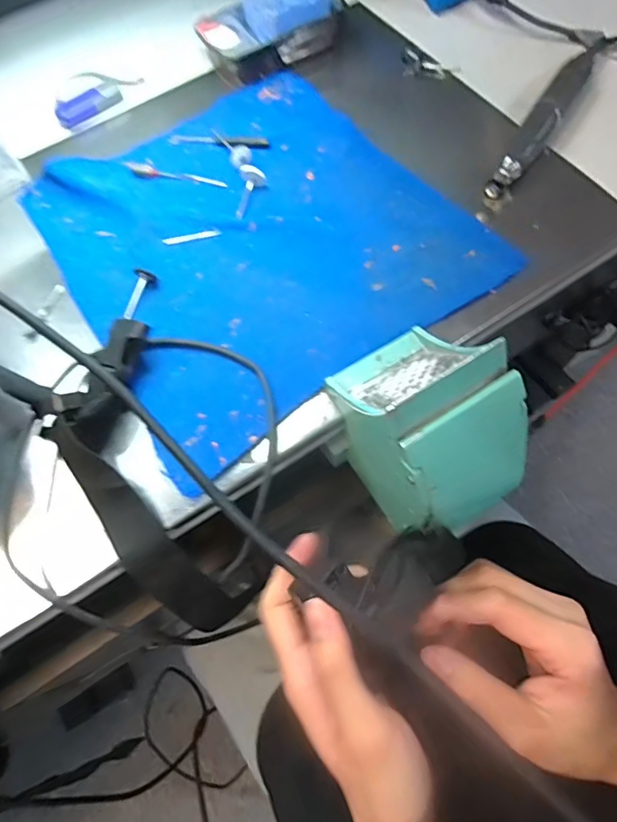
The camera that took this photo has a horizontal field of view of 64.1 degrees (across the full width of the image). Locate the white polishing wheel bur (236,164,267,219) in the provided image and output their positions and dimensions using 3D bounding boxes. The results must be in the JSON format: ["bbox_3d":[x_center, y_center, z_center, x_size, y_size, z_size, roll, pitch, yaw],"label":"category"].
[{"bbox_3d":[-0.048,-0.168,0.383,0.018,0.016,0.043,16,84,10],"label":"white polishing wheel bur"}]

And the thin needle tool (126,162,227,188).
[{"bbox_3d":[-0.109,-0.191,0.401,0.088,0.004,0.014,16,68,10],"label":"thin needle tool"}]

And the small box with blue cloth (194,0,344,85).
[{"bbox_3d":[-0.035,-0.348,0.448,0.126,0.038,0.078,-31,68,-10],"label":"small box with blue cloth"}]

